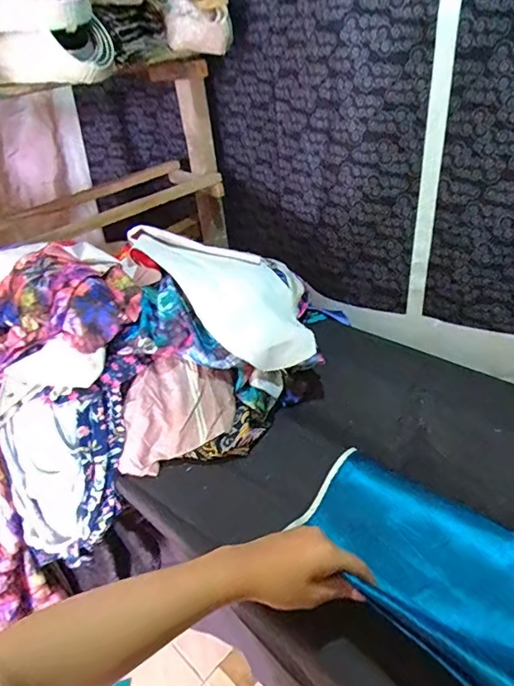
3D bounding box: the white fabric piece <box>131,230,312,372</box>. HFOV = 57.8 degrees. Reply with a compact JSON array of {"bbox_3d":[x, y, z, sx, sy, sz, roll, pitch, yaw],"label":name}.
[{"bbox_3d":[-0.044,-0.091,0.708,0.168,0.049,0.321,-32,65,-32],"label":"white fabric piece"}]

